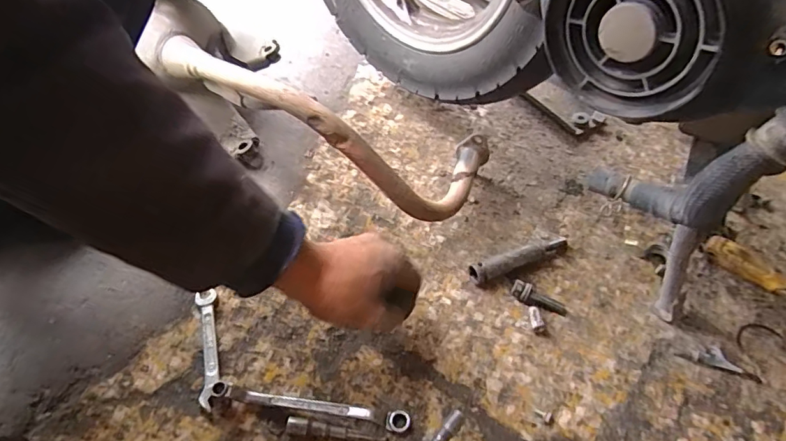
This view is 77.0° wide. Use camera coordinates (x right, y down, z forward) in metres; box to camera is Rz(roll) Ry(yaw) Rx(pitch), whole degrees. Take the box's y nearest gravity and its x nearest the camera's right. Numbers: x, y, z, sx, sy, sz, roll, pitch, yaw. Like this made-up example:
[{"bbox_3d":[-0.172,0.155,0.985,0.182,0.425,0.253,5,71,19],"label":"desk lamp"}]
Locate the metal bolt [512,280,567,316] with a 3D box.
[{"bbox_3d":[0.146,0.078,0.492,0.056,0.014,0.017,20,53,12],"label":"metal bolt"}]

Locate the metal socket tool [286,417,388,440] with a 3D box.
[{"bbox_3d":[-0.046,0.174,0.404,0.082,0.011,0.011,10,52,4],"label":"metal socket tool"}]

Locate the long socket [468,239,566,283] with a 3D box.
[{"bbox_3d":[0.136,0.038,0.516,0.117,0.024,0.018,-18,55,-17],"label":"long socket"}]

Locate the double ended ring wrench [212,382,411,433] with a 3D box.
[{"bbox_3d":[-0.068,0.156,0.415,0.164,0.015,0.017,8,52,2],"label":"double ended ring wrench"}]

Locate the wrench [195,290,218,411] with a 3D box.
[{"bbox_3d":[-0.167,0.114,0.445,0.017,0.005,0.109,-10,53,-11],"label":"wrench"}]

